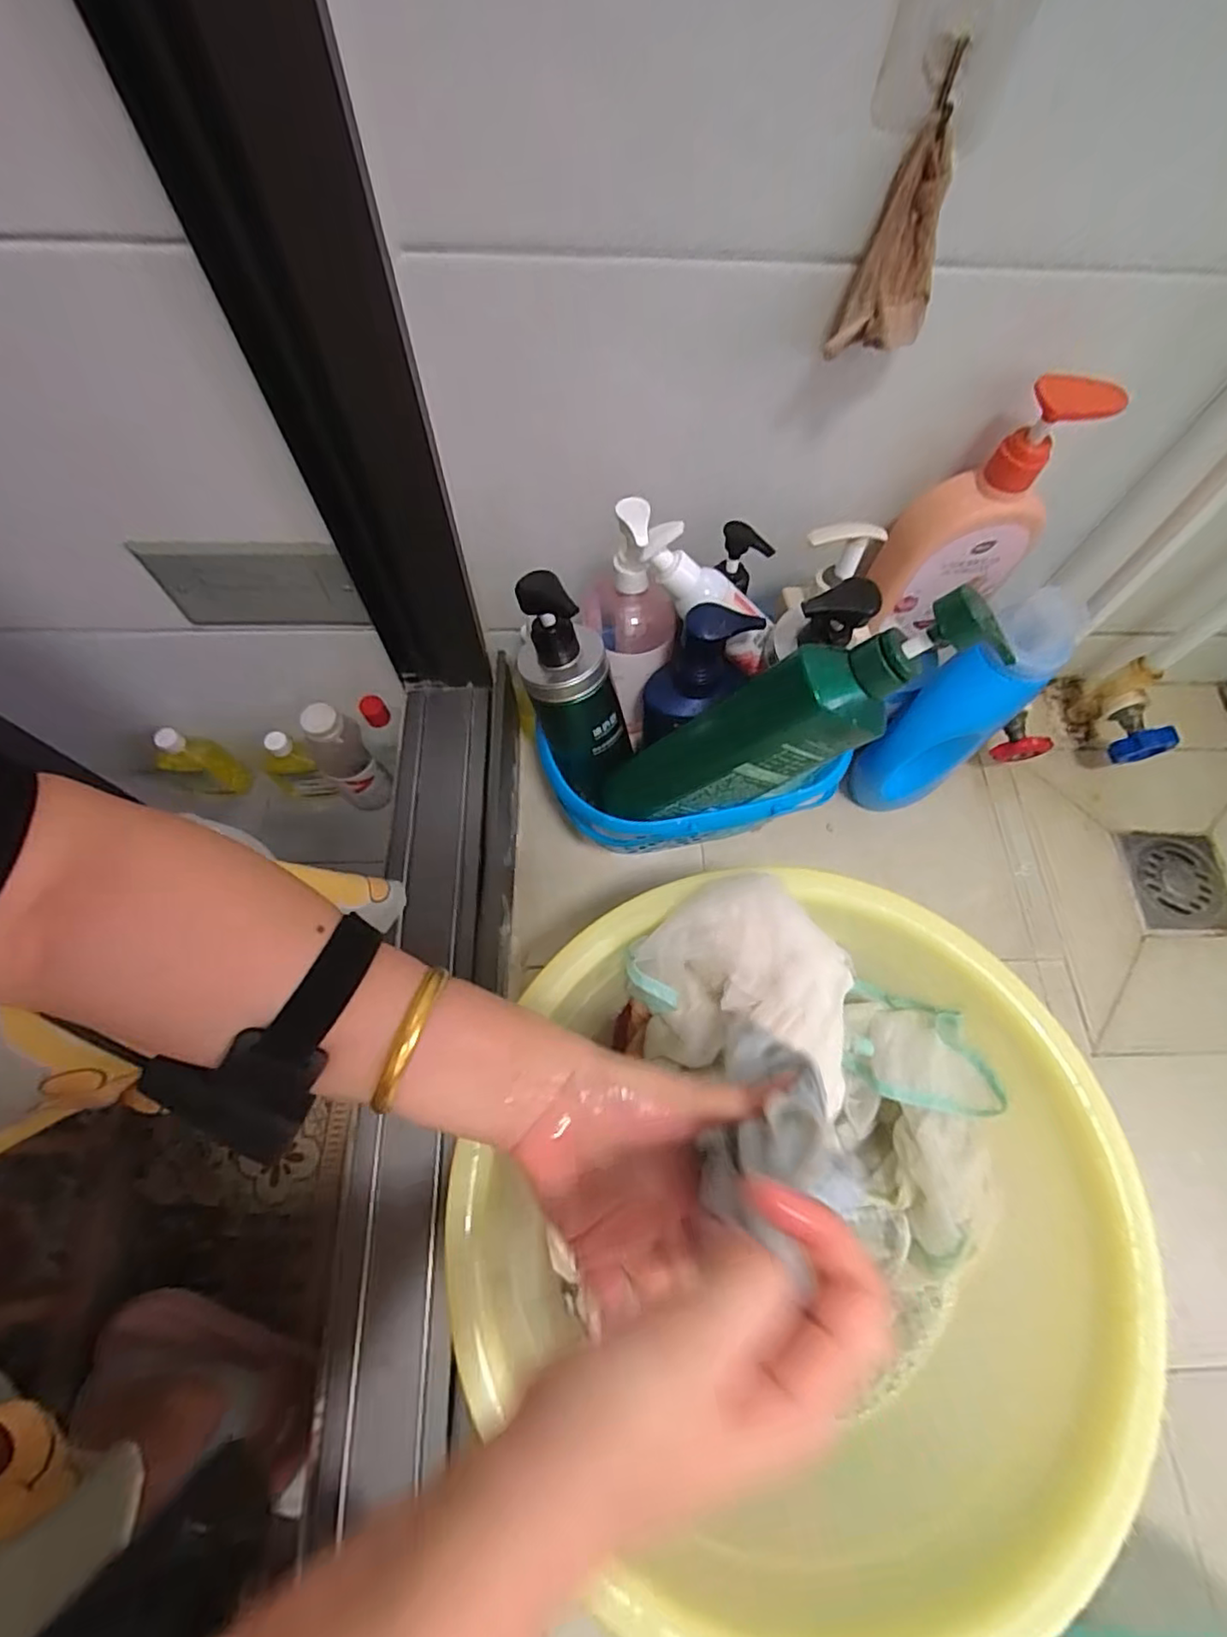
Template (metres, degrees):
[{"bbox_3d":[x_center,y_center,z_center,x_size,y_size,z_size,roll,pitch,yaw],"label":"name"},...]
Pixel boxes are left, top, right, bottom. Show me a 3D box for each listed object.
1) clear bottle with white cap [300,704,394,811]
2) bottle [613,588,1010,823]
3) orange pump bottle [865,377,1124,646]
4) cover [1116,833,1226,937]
[{"bbox_3d":[-0.313,-0.067,0.742,0.060,0.188,0.073,-37,74,-15],"label":"clear bottle with white cap"},{"bbox_3d":[0.106,-0.061,0.415,0.058,0.265,0.053,14,60,-43],"label":"bottle"},{"bbox_3d":[0.256,-0.209,0.445,0.098,0.172,0.047,-13,69,-7],"label":"orange pump bottle"},{"bbox_3d":[0.563,0.064,0.628,0.099,0.005,0.105,1,68,-2],"label":"cover"}]

